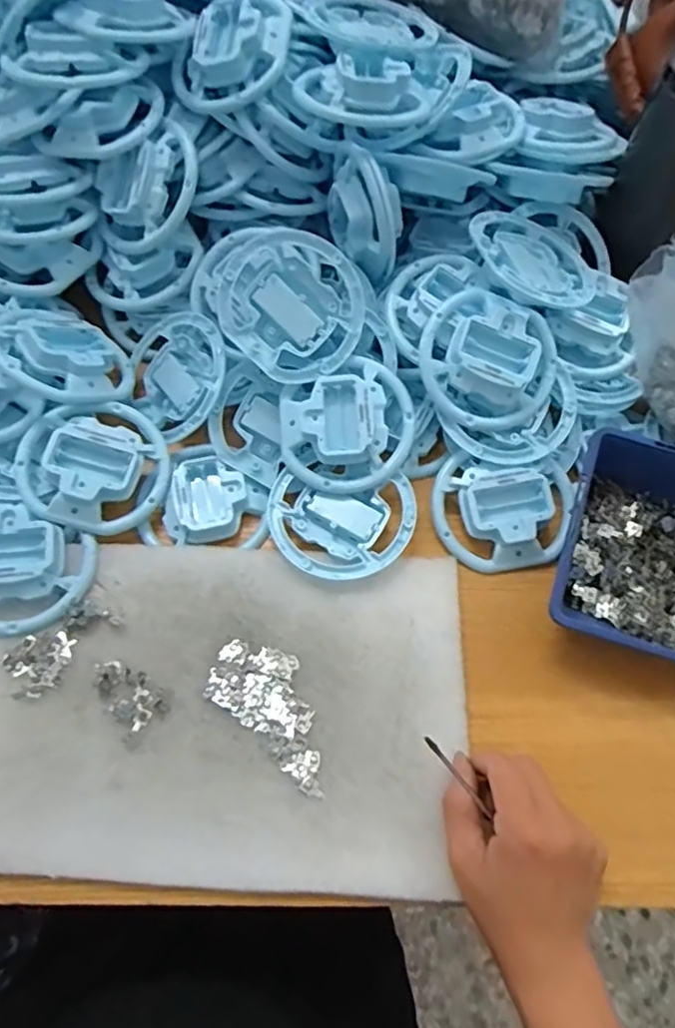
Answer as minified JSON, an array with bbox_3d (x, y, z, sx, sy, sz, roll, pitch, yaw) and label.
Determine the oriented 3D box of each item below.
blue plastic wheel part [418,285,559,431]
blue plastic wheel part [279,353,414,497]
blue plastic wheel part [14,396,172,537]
[{"bbox_3d":[0.112,-0.112,0.460,0.102,0.030,0.096,25,91,-8],"label":"blue plastic wheel part"},{"bbox_3d":[0.008,-0.064,0.458,0.099,0.021,0.094,0,85,-1],"label":"blue plastic wheel part"},{"bbox_3d":[-0.178,-0.037,0.452,0.098,0.030,0.095,0,64,-1],"label":"blue plastic wheel part"}]

